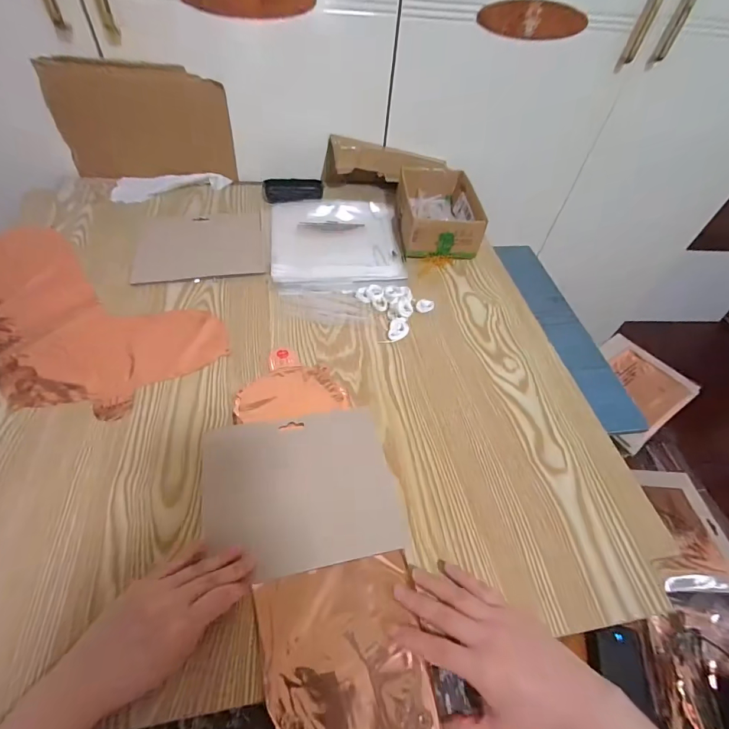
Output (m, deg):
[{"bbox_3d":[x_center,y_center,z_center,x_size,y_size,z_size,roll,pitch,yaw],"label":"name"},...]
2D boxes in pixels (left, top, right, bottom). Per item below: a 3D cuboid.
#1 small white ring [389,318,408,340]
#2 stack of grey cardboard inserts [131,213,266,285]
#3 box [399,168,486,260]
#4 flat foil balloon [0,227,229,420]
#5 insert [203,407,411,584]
[{"bbox_3d":[0.049,-0.051,0.552,0.026,0.017,0.036,13,51,5],"label":"small white ring"},{"bbox_3d":[-0.262,-0.197,0.640,0.186,0.011,0.180,-7,53,-11],"label":"stack of grey cardboard inserts"},{"bbox_3d":[0.129,-0.273,0.704,0.131,0.070,0.198,3,51,-3],"label":"box"},{"bbox_3d":[-0.406,-0.073,0.534,0.418,0.007,0.216,31,55,18],"label":"flat foil balloon"},{"bbox_3d":[-0.065,0.126,0.411,0.191,0.007,0.160,-8,53,-11],"label":"insert"}]

